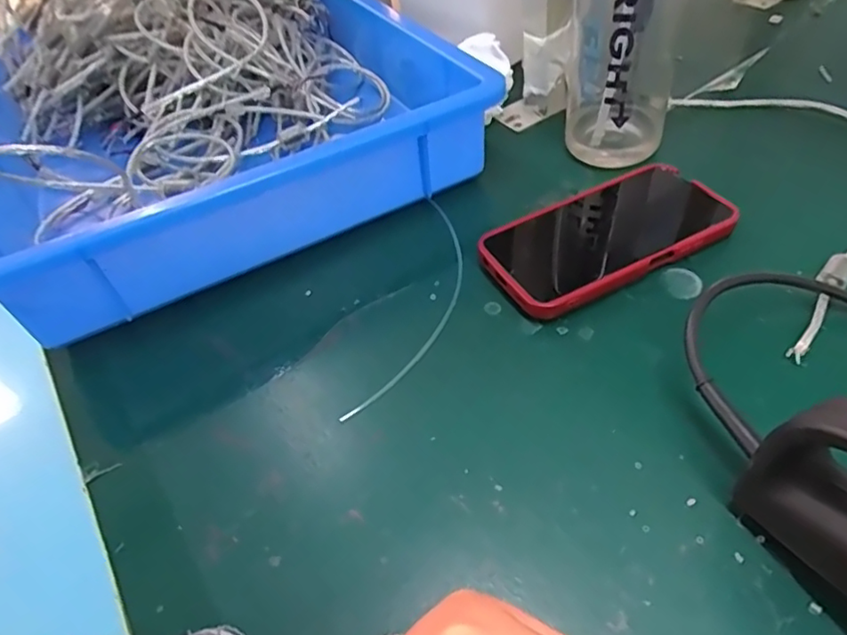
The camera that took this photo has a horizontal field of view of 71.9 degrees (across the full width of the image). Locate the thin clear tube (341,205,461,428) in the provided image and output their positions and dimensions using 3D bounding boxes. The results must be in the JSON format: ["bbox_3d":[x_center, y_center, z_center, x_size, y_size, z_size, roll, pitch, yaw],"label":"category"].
[{"bbox_3d":[-0.001,-0.011,0.393,0.043,0.004,0.194,11,53,12],"label":"thin clear tube"}]

